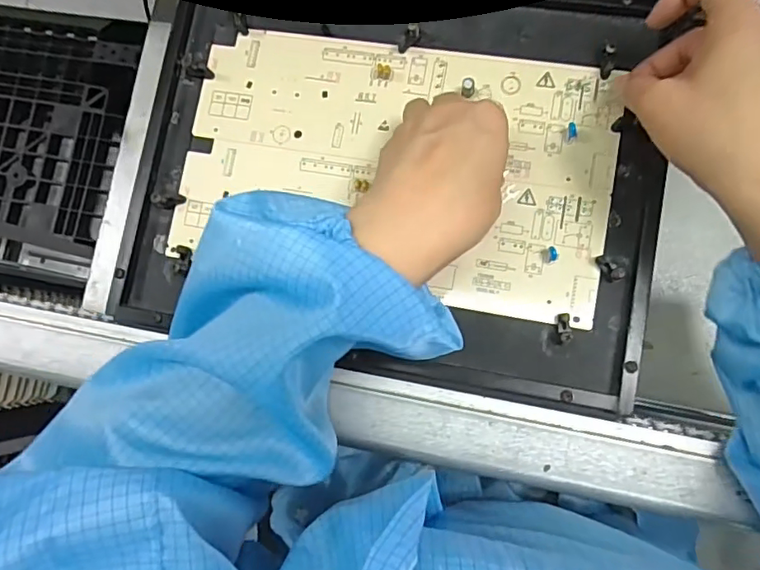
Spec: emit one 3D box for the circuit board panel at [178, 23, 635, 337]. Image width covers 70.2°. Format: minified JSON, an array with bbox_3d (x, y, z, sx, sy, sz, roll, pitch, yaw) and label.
[{"bbox_3d":[0.008,-0.082,0.368,0.286,0.008,0.170,9,85,8],"label":"circuit board panel"}]

